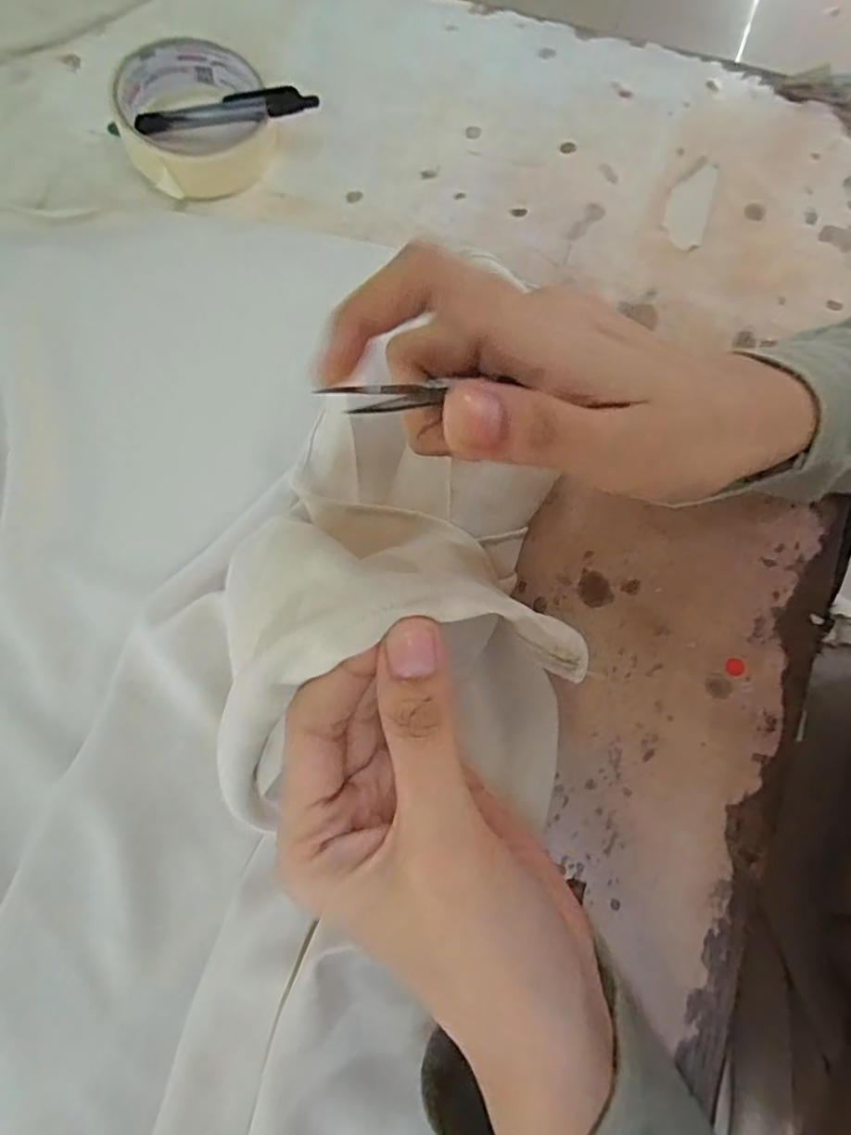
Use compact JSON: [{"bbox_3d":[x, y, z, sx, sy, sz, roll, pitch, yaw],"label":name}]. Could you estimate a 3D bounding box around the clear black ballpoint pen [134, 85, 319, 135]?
[{"bbox_3d":[-0.113,-0.254,0.337,0.116,0.008,0.016,7,73,18],"label":"clear black ballpoint pen"}]

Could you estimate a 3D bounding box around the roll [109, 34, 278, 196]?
[{"bbox_3d":[-0.129,-0.254,0.344,0.080,0.032,0.082,0,74,1],"label":"roll"}]

